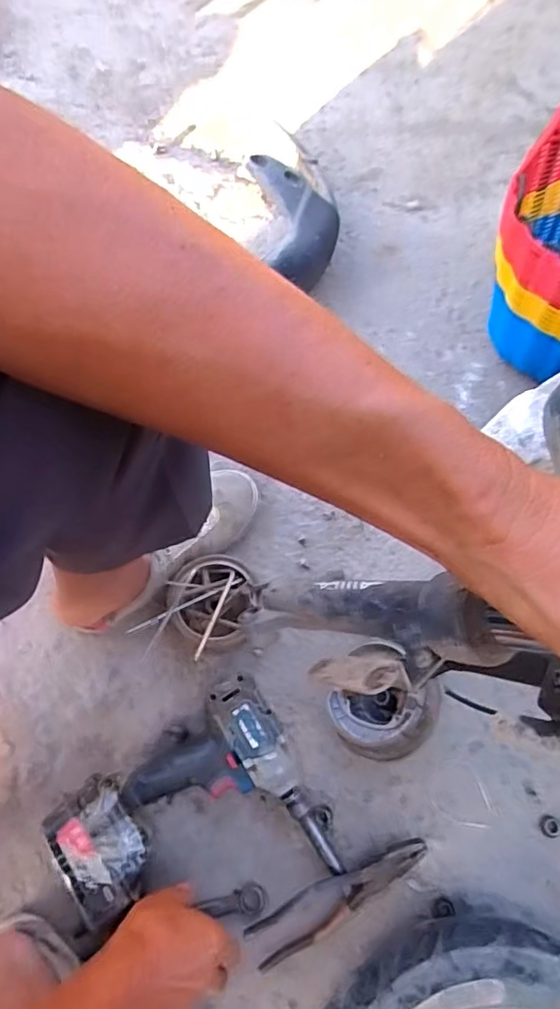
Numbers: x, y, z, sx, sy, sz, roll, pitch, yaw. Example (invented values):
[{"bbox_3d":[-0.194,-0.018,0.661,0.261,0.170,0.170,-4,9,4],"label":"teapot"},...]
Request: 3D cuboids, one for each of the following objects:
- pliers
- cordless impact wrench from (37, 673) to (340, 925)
[{"bbox_3d":[0.060,0.395,0.569,0.195,0.023,0.045,-28,71,-11],"label":"pliers"},{"bbox_3d":[-0.083,0.324,0.563,0.232,0.082,0.195,-30,71,-12],"label":"cordless impact wrench"}]

